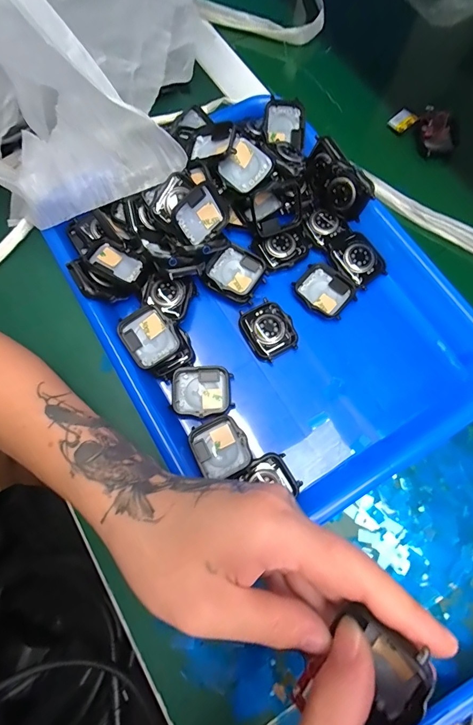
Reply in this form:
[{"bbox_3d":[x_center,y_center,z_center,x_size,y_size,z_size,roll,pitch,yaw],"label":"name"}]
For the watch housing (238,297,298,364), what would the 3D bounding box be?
[{"bbox_3d":[0.025,-0.026,0.292,0.037,0.014,0.043,-25,75,-6],"label":"watch housing"}]

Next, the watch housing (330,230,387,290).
[{"bbox_3d":[0.103,-0.085,0.302,0.036,0.013,0.041,-38,77,-9],"label":"watch housing"}]

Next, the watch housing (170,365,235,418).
[{"bbox_3d":[-0.027,0.022,0.280,0.046,0.009,0.036,-5,74,-1],"label":"watch housing"}]

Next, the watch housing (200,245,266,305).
[{"bbox_3d":[-0.001,-0.073,0.296,0.044,0.010,0.039,33,77,9],"label":"watch housing"}]

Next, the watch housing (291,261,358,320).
[{"bbox_3d":[0.073,-0.059,0.300,0.037,0.007,0.045,-43,78,-11],"label":"watch housing"}]

